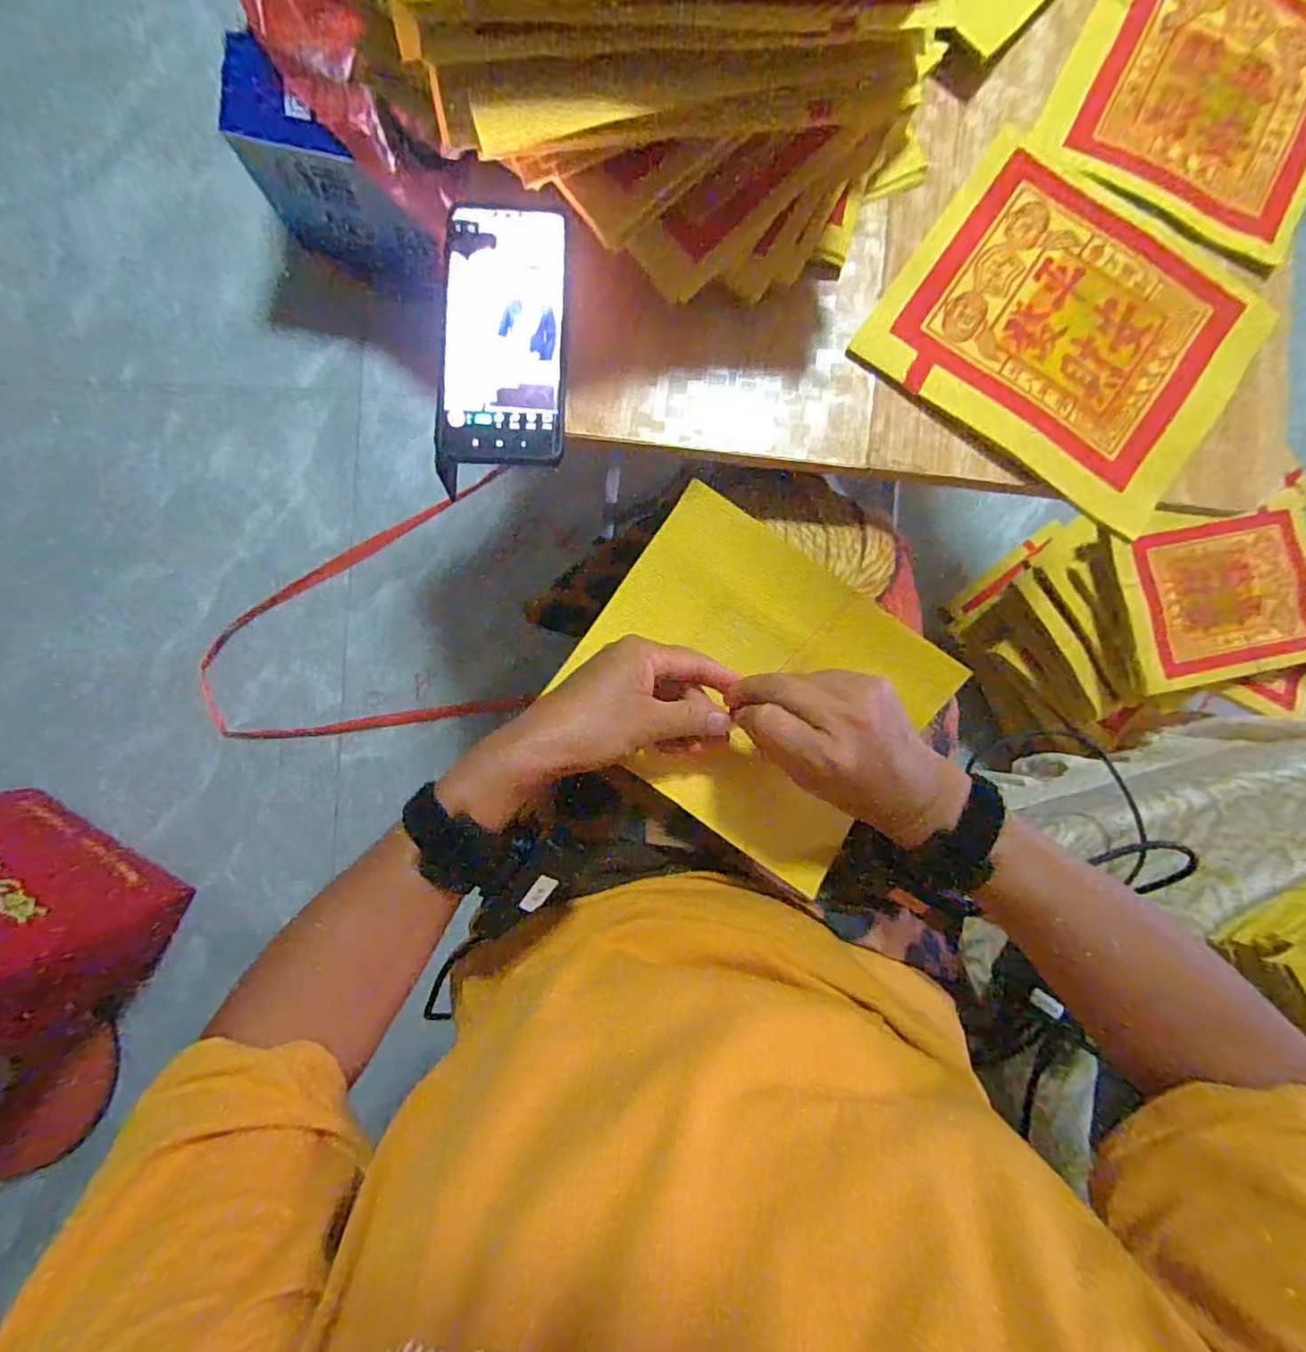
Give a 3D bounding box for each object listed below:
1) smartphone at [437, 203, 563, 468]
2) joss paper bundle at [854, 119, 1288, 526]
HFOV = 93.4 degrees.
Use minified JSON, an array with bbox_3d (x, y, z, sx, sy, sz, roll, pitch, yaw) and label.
[{"bbox_3d":[-0.093,-0.211,0.384,0.077,0.011,0.157,3,90,2],"label":"smartphone"},{"bbox_3d":[0.269,-0.224,0.392,0.215,0.022,0.181,33,85,1],"label":"joss paper bundle"}]

